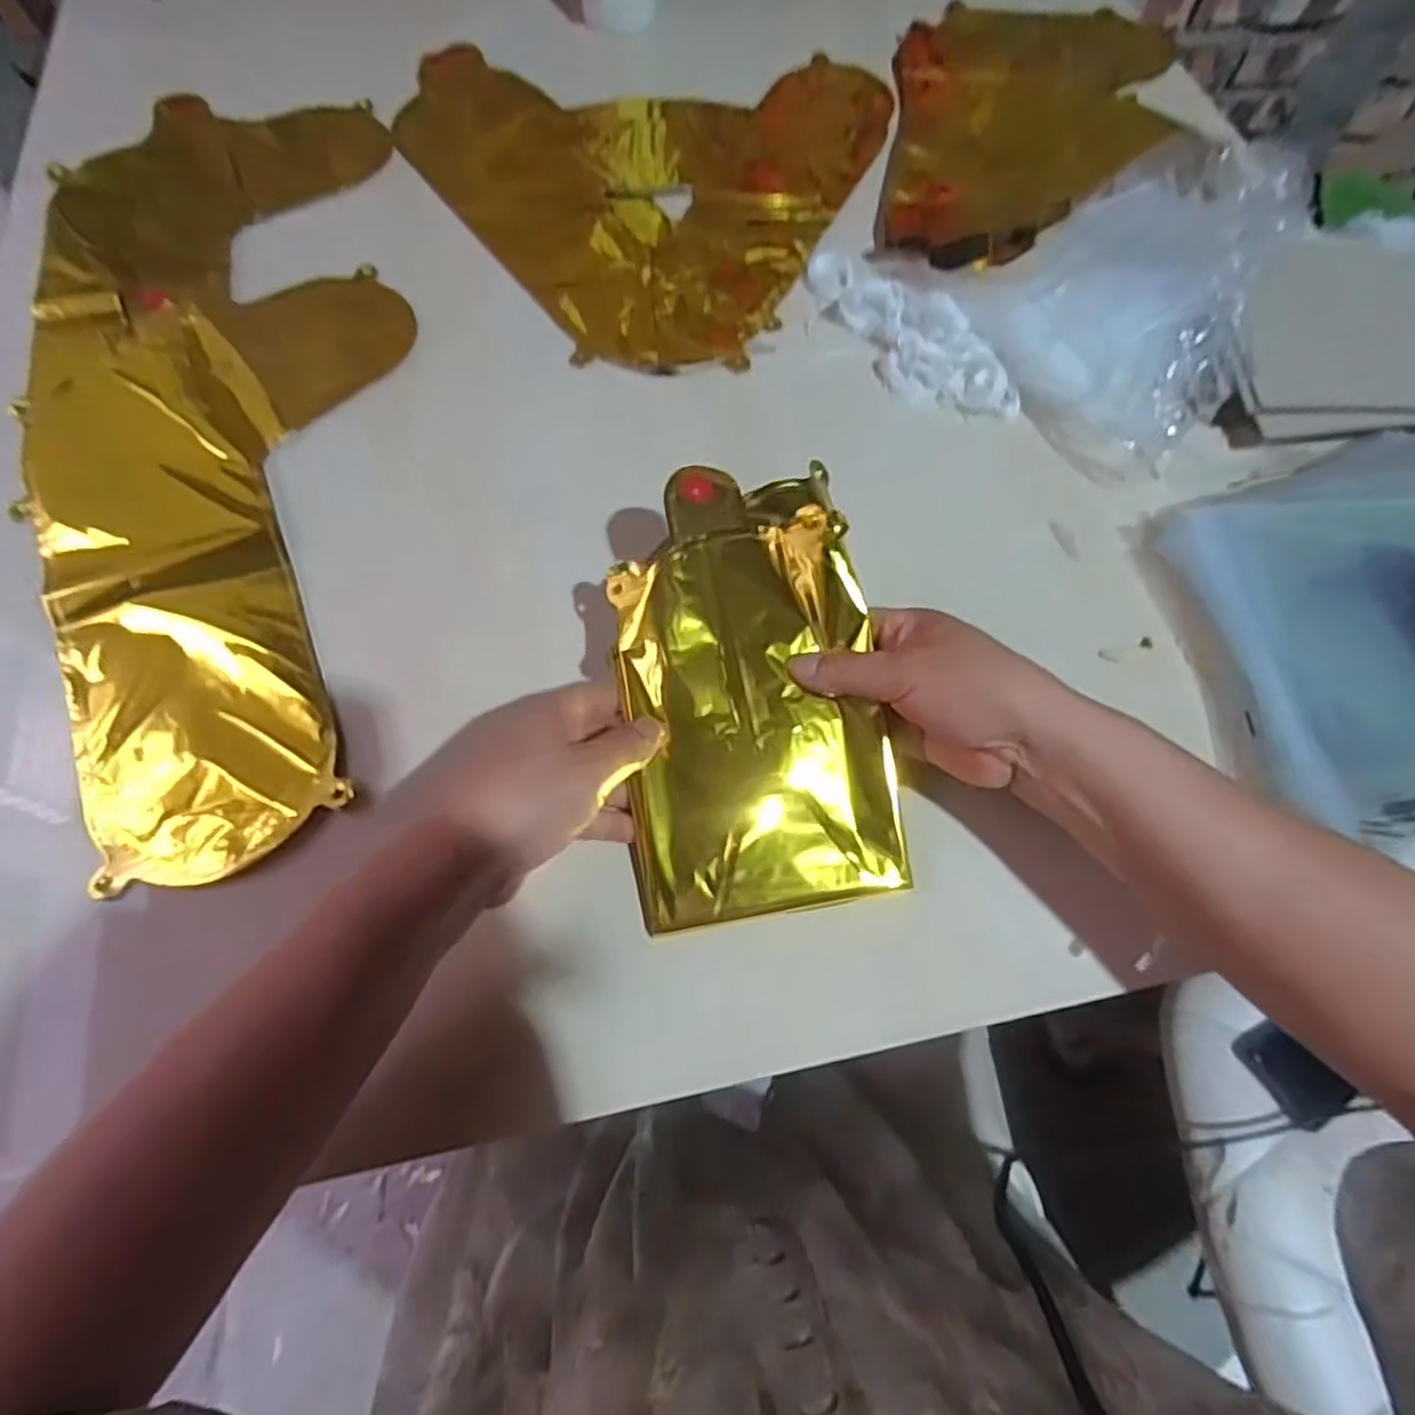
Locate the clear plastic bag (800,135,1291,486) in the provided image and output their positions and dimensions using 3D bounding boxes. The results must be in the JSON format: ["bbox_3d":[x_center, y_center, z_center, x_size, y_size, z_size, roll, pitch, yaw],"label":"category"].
[{"bbox_3d":[0.229,-0.306,0.526,0.293,0.076,0.234,24,65,10],"label":"clear plastic bag"}]

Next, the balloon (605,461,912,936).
[{"bbox_3d":[0.020,-0.010,0.383,0.125,0.013,0.217,-8,82,-1],"label":"balloon"}]

